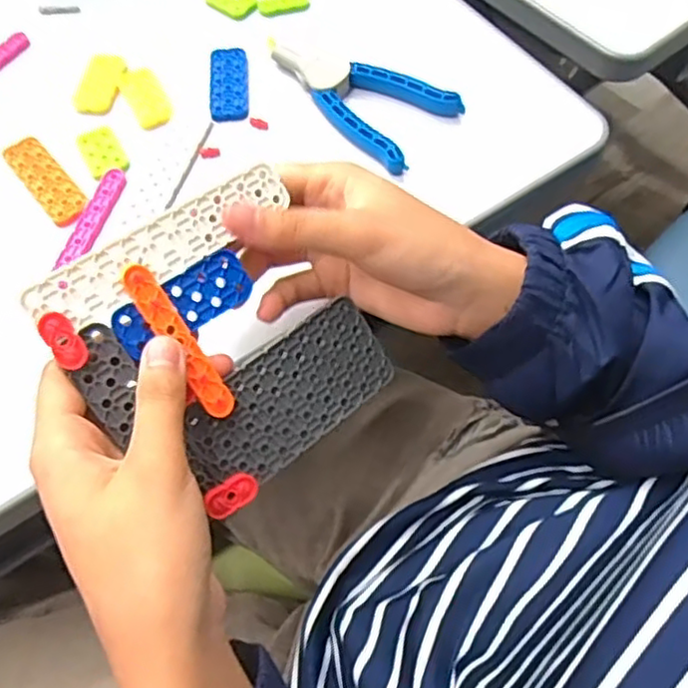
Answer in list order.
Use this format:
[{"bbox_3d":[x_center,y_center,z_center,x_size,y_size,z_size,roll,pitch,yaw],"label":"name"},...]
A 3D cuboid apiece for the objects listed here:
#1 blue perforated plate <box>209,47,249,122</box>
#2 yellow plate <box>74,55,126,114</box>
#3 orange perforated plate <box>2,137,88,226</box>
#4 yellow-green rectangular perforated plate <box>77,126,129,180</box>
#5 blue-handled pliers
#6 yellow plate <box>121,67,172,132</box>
[{"bbox_3d":[-0.077,-0.177,0.464,0.025,0.004,0.068,-5,61,-1],"label":"blue perforated plate"},{"bbox_3d":[-0.164,-0.176,0.463,0.027,0.004,0.052,4,61,4],"label":"yellow plate"},{"bbox_3d":[-0.185,-0.102,0.425,0.025,0.004,0.076,-39,67,-18],"label":"orange perforated plate"},{"bbox_3d":[-0.152,-0.122,0.434,0.021,0.004,0.040,-26,63,-12],"label":"yellow-green rectangular perforated plate"},{"bbox_3d":[0.001,-0.165,0.447,0.136,0.016,0.066,34,68,19],"label":"blue-handled pliers"},{"bbox_3d":[-0.133,-0.166,0.460,0.024,0.004,0.057,-24,63,-11],"label":"yellow plate"}]

